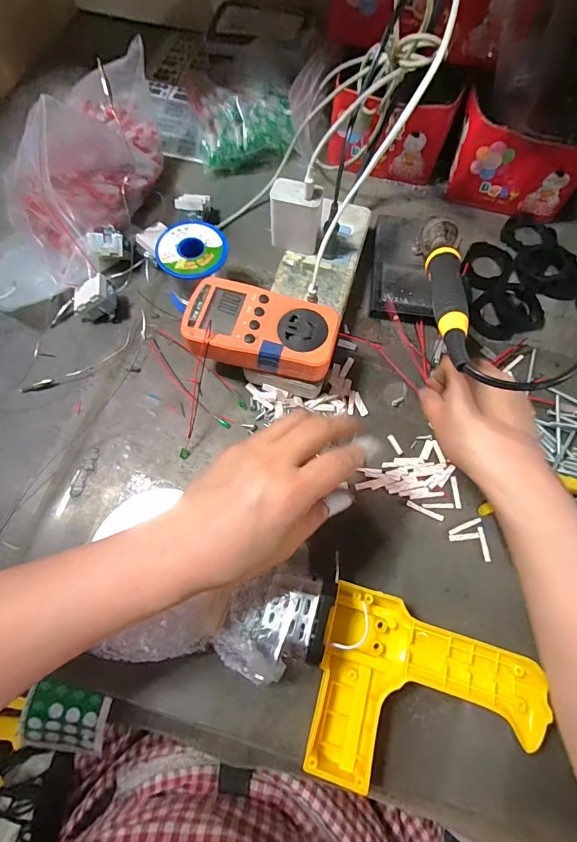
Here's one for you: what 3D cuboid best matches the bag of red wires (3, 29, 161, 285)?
[{"bbox_3d":[-0.199,-0.264,0.394,0.080,0.122,0.235,24,72,7],"label":"bag of red wires"}]

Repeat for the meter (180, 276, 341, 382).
[{"bbox_3d":[-0.024,-0.078,0.331,0.126,0.028,0.069,15,71,4],"label":"meter"}]

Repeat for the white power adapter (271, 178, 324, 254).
[{"bbox_3d":[0.008,-0.197,0.373,0.046,0.056,0.031,9,71,2],"label":"white power adapter"}]

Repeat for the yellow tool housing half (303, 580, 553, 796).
[{"bbox_3d":[0.094,0.198,0.272,0.150,0.038,0.120,15,71,4],"label":"yellow tool housing half"}]

